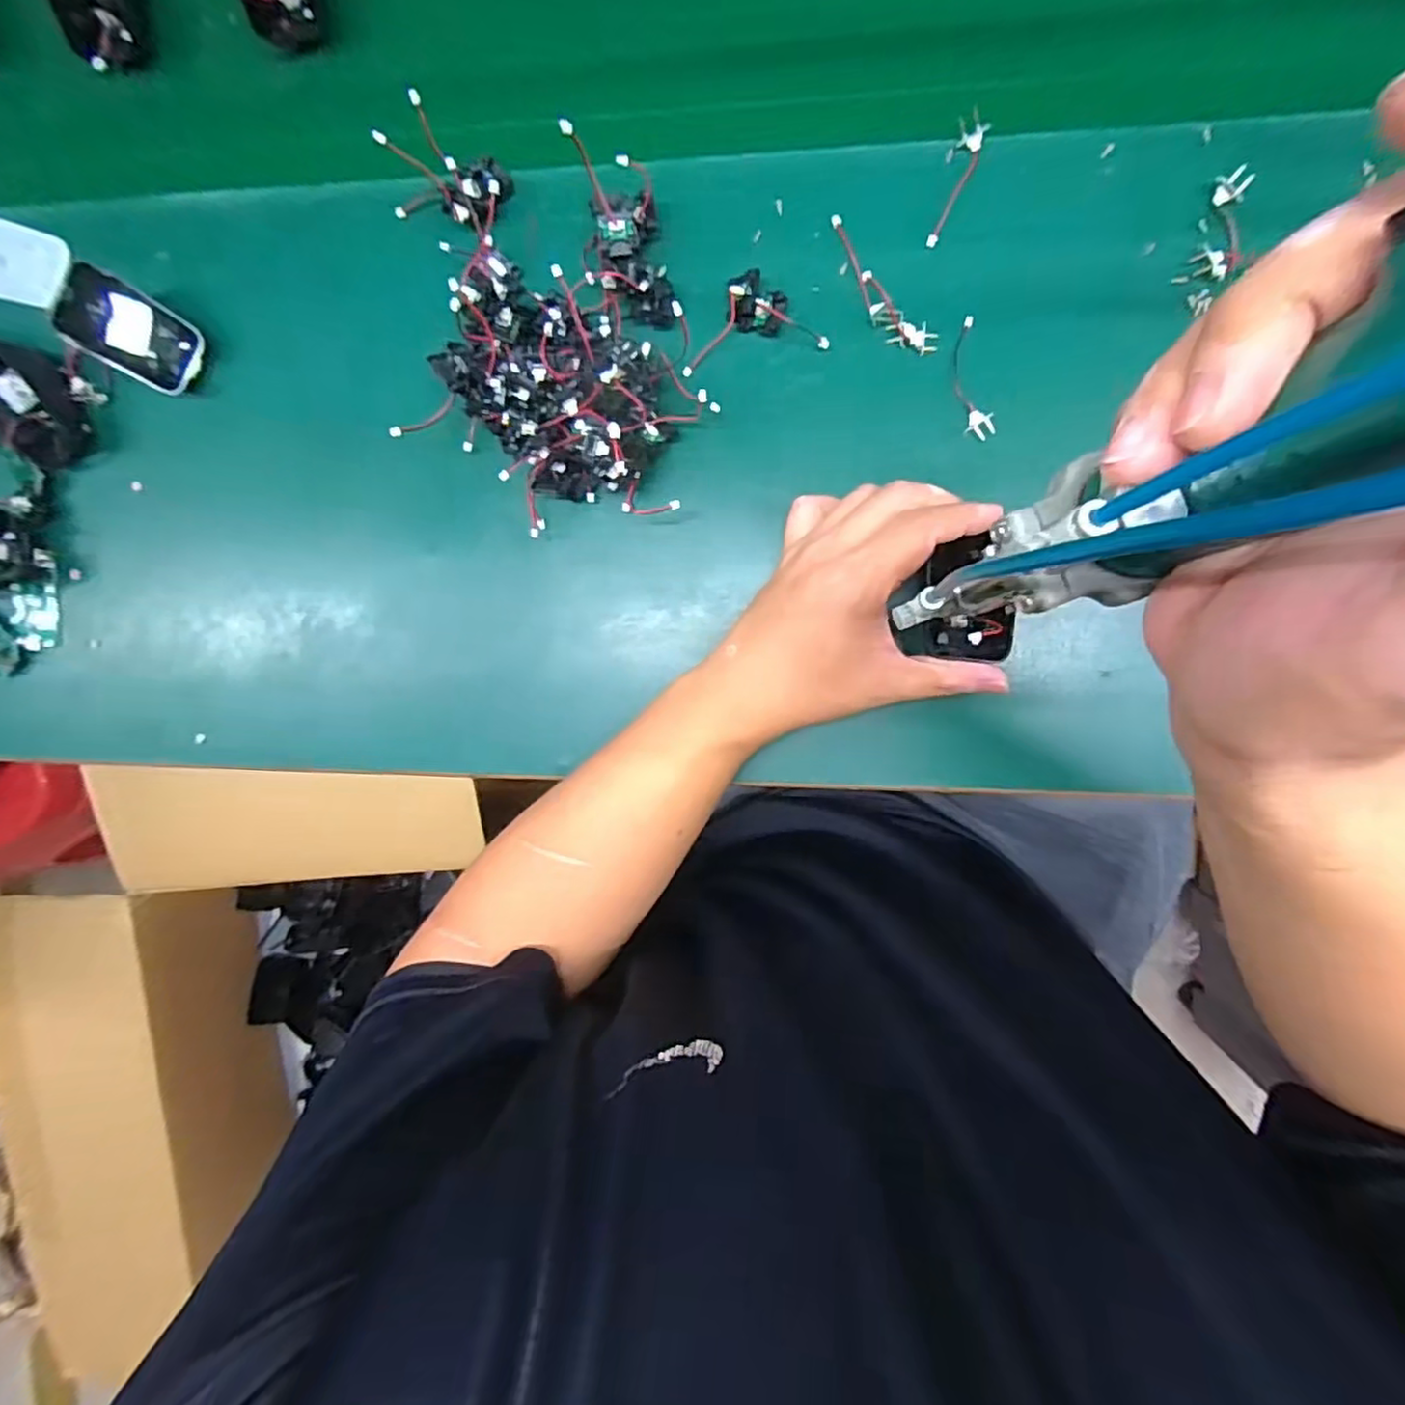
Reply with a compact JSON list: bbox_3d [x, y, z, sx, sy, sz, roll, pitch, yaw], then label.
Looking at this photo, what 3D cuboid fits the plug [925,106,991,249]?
[{"bbox_3d":[0.134,-0.274,0.354,0.016,0.006,0.066,14,100,2],"label":"plug"}]

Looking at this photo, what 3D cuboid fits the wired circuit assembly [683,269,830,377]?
[{"bbox_3d":[0.026,-0.210,0.366,0.078,0.011,0.041,-8,98,6],"label":"wired circuit assembly"}]

